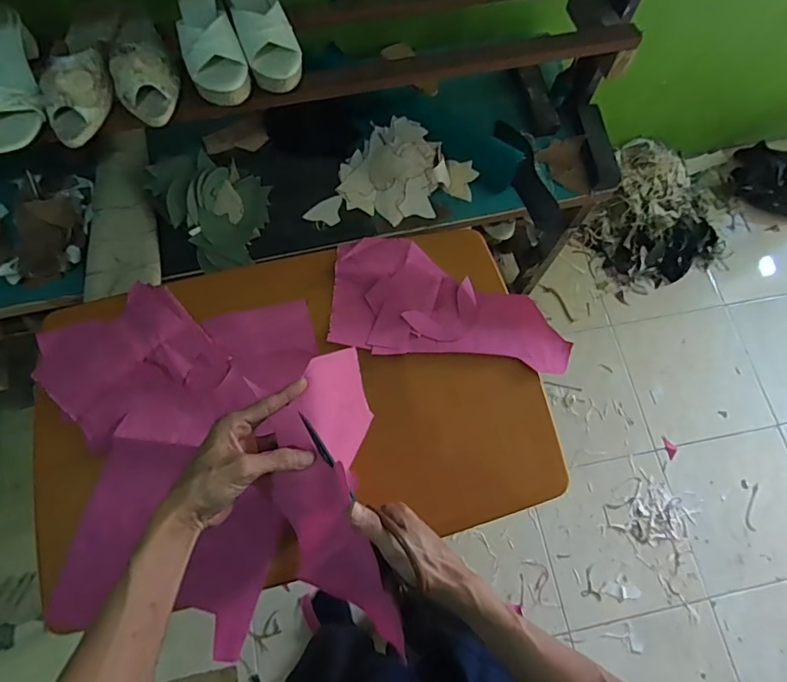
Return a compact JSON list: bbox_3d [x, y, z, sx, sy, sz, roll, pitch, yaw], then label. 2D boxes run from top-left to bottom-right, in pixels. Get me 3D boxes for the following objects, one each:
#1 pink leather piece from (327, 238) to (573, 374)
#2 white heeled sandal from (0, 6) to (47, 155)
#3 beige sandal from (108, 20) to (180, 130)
[{"bbox_3d":[0.094,-0.063,0.825,0.382,0.021,0.197,7,70,0],"label":"pink leather piece"},{"bbox_3d":[-0.569,-0.387,0.719,0.108,0.066,0.227,-21,73,-9],"label":"white heeled sandal"},{"bbox_3d":[-0.378,-0.420,0.733,0.094,0.063,0.208,-25,74,-11],"label":"beige sandal"}]

